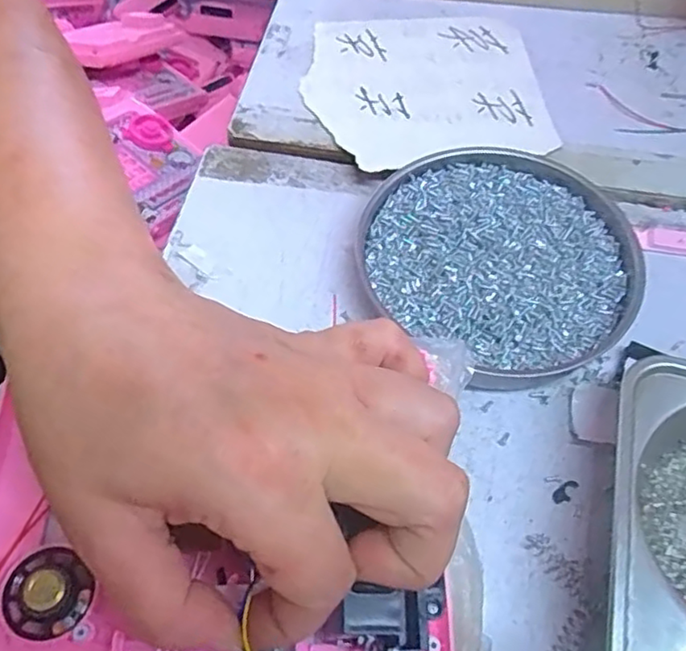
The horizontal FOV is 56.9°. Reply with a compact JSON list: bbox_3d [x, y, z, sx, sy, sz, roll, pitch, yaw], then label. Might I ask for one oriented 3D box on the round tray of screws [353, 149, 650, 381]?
[{"bbox_3d":[0.080,-0.037,0.323,0.135,0.017,0.120,34,64,18],"label":"round tray of screws"}]

